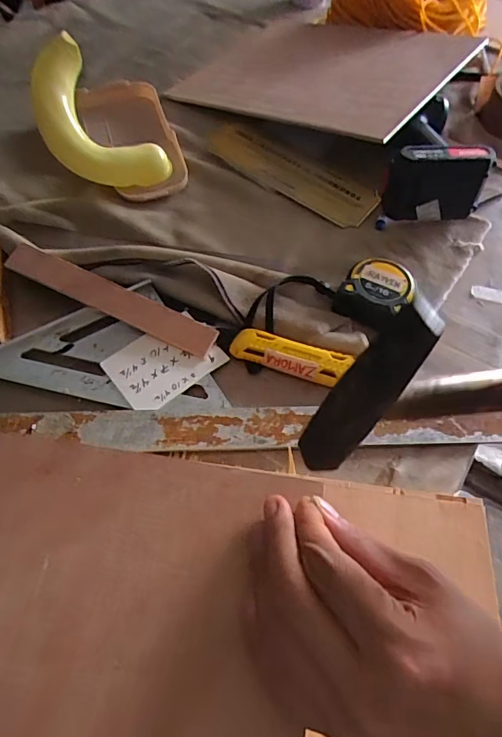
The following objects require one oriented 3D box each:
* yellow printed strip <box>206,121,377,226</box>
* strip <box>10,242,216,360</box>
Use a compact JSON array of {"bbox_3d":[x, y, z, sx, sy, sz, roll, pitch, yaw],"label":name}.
[{"bbox_3d":[0.043,-0.246,0.590,0.231,0.011,0.069,30,69,11],"label":"yellow printed strip"},{"bbox_3d":[-0.133,-0.067,0.445,0.213,0.007,0.030,25,76,5],"label":"strip"}]

